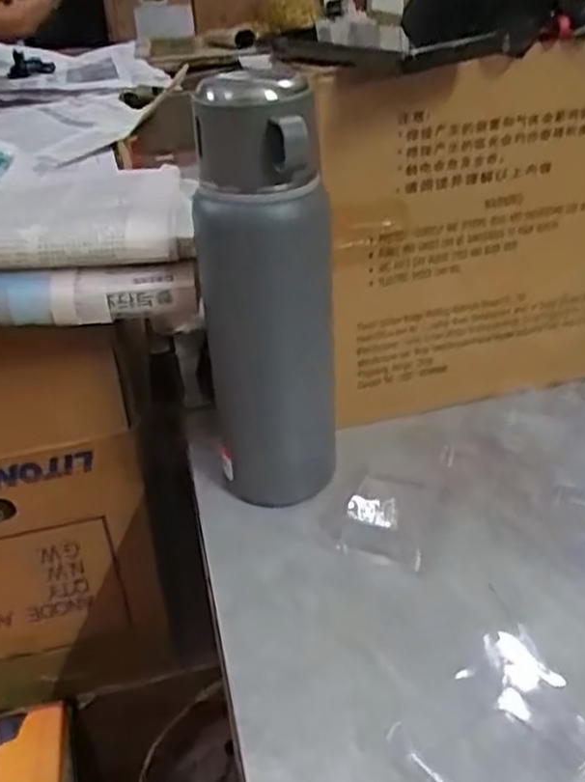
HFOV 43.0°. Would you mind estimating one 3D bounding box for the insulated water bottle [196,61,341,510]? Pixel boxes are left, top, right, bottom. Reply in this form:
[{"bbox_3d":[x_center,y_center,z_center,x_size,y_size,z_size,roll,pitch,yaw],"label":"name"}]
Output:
[{"bbox_3d":[-0.017,-0.051,0.470,0.080,0.265,0.075,-5,32,-3],"label":"insulated water bottle"}]

